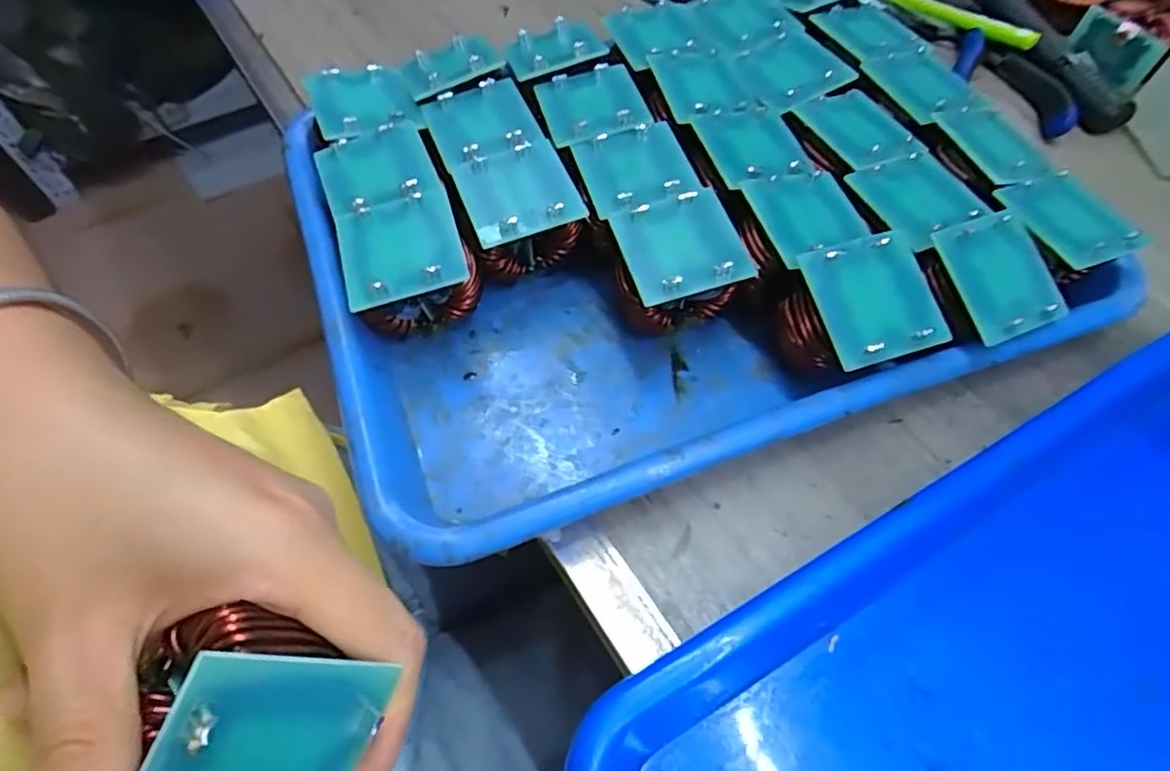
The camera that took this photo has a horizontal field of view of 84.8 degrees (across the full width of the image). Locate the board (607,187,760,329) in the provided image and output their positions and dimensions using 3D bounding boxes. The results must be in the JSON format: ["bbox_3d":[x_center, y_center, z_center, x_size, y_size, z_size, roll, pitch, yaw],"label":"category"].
[{"bbox_3d":[0.035,-0.045,0.268,0.046,0.049,0.045,-14,60,-9],"label":"board"}]

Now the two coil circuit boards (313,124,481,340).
[{"bbox_3d":[-0.078,-0.062,0.270,0.047,0.040,0.090,-17,60,-11],"label":"two coil circuit boards"}]

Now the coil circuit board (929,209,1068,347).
[{"bbox_3d":[0.159,-0.042,0.250,0.042,0.018,0.047,-23,85,-12],"label":"coil circuit board"}]

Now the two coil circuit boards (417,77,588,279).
[{"bbox_3d":[-0.038,-0.091,0.289,0.044,0.038,0.093,-19,61,-12],"label":"two coil circuit boards"}]

